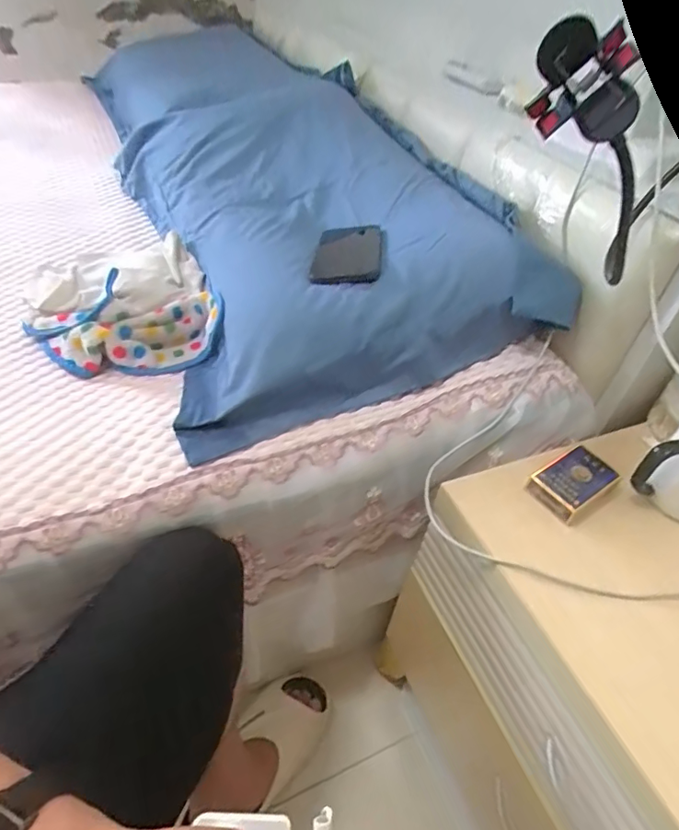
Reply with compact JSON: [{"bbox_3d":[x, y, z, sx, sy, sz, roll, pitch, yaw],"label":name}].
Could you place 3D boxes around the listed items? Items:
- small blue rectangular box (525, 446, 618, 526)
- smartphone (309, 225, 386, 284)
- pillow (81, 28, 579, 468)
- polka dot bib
[{"bbox_3d":[0.239,0.069,0.529,0.084,0.025,0.054,-26,52,-29],"label":"small blue rectangular box"},{"bbox_3d":[0.013,-0.196,0.619,0.082,0.010,0.167,-1,39,6],"label":"smartphone"},{"bbox_3d":[-0.045,-0.263,0.703,0.427,0.174,0.582,-12,46,-19],"label":"pillow"},{"bbox_3d":[-0.273,-0.148,0.638,0.203,0.055,0.271,-16,48,-22],"label":"polka dot bib"}]

